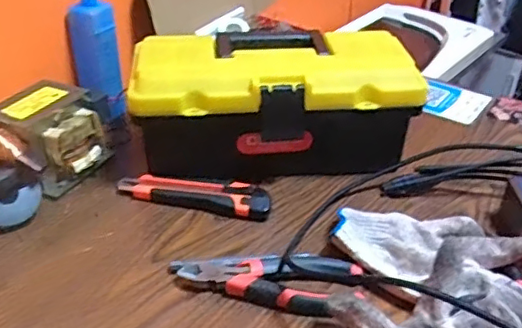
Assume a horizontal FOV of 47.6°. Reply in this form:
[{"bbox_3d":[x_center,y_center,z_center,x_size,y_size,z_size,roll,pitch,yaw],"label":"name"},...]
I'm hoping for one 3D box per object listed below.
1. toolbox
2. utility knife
[{"bbox_3d":[0.012,-0.067,0.642,0.281,0.120,0.126,-4,35,-7],"label":"toolbox"},{"bbox_3d":[-0.069,0.030,0.598,0.158,0.015,0.037,5,35,6],"label":"utility knife"}]

